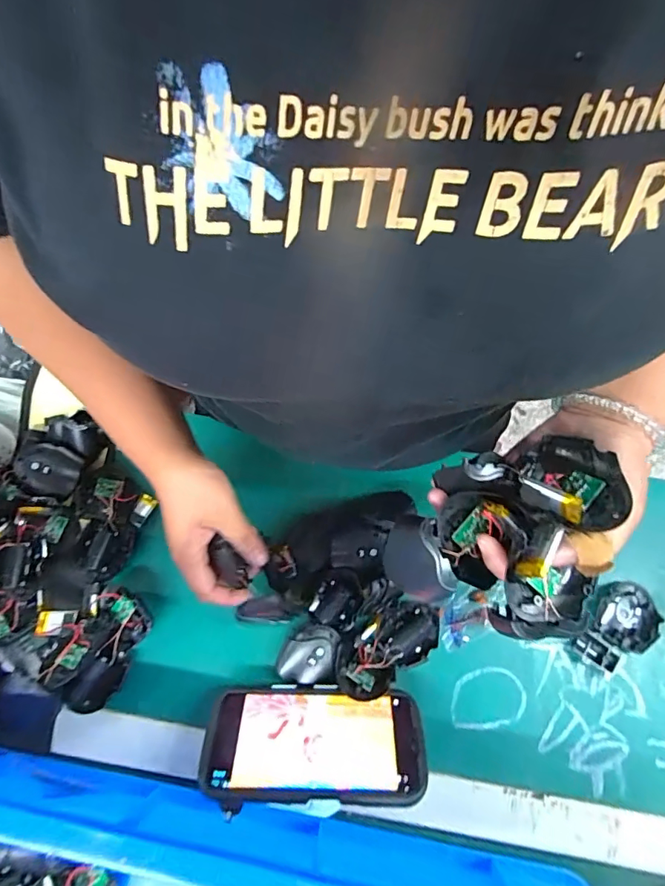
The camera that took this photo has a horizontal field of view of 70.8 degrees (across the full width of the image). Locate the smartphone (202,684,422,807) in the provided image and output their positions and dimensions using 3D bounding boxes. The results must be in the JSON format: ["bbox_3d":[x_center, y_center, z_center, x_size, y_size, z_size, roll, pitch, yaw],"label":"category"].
[{"bbox_3d":[-0.015,0.241,0.380,0.171,0.007,0.079,1,38,2],"label":"smartphone"}]

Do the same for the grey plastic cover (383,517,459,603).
[{"bbox_3d":[0.052,0.073,0.289,0.020,0.049,0.052,-2,64,-38],"label":"grey plastic cover"}]

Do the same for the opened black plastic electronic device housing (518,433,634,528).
[{"bbox_3d":[0.130,0.022,0.259,0.053,0.022,0.053,-10,38,8],"label":"opened black plastic electronic device housing"}]

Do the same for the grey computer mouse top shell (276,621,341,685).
[{"bbox_3d":[-0.021,0.192,0.427,0.051,0.019,0.052,4,63,25],"label":"grey computer mouse top shell"}]

